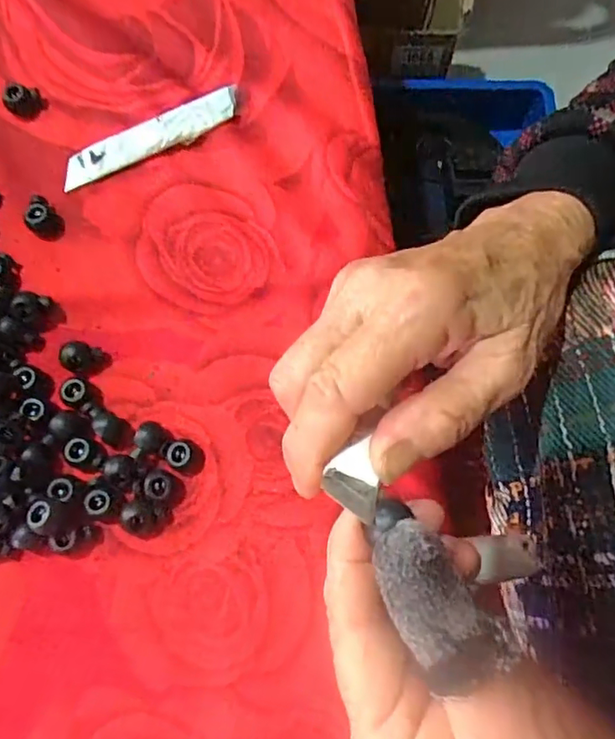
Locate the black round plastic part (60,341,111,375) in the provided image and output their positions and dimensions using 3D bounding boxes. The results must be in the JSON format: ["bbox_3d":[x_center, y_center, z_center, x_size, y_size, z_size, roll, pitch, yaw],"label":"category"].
[{"bbox_3d":[-0.112,-0.006,0.275,0.020,0.012,0.014,10,75,1],"label":"black round plastic part"}]

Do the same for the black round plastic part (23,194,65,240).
[{"bbox_3d":[-0.138,-0.078,0.287,0.016,0.013,0.022,-44,80,-11],"label":"black round plastic part"}]

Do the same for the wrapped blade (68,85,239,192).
[{"bbox_3d":[-0.086,-0.128,0.302,0.102,0.005,0.021,-26,82,-3],"label":"wrapped blade"}]

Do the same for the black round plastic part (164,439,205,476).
[{"bbox_3d":[-0.060,0.042,0.265,0.018,0.009,0.015,25,76,5],"label":"black round plastic part"}]

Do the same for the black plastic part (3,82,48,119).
[{"bbox_3d":[-0.157,-0.150,0.305,0.019,0.013,0.013,-37,79,-10],"label":"black plastic part"}]

